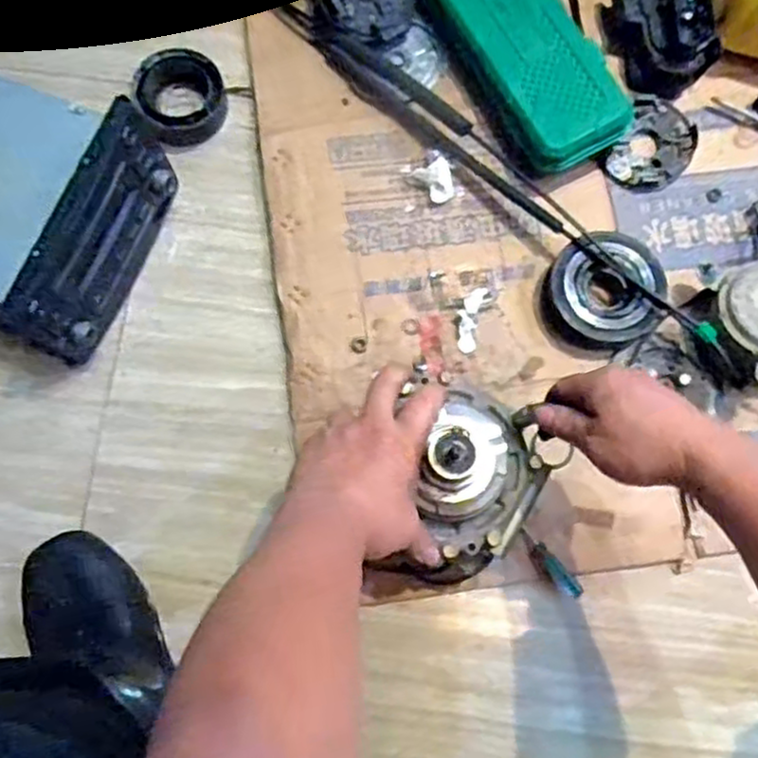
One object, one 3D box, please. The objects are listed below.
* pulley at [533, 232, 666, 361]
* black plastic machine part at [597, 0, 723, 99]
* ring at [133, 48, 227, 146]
[{"bbox_3d":[0.203,-0.077,0.678,0.107,0.041,0.096,-19,78,-3],"label":"pulley"},{"bbox_3d":[0.275,-0.346,0.724,0.086,0.060,0.123,-12,77,-2],"label":"black plastic machine part"},{"bbox_3d":[-0.194,-0.278,0.731,0.082,0.038,0.082,0,77,1],"label":"ring"}]

